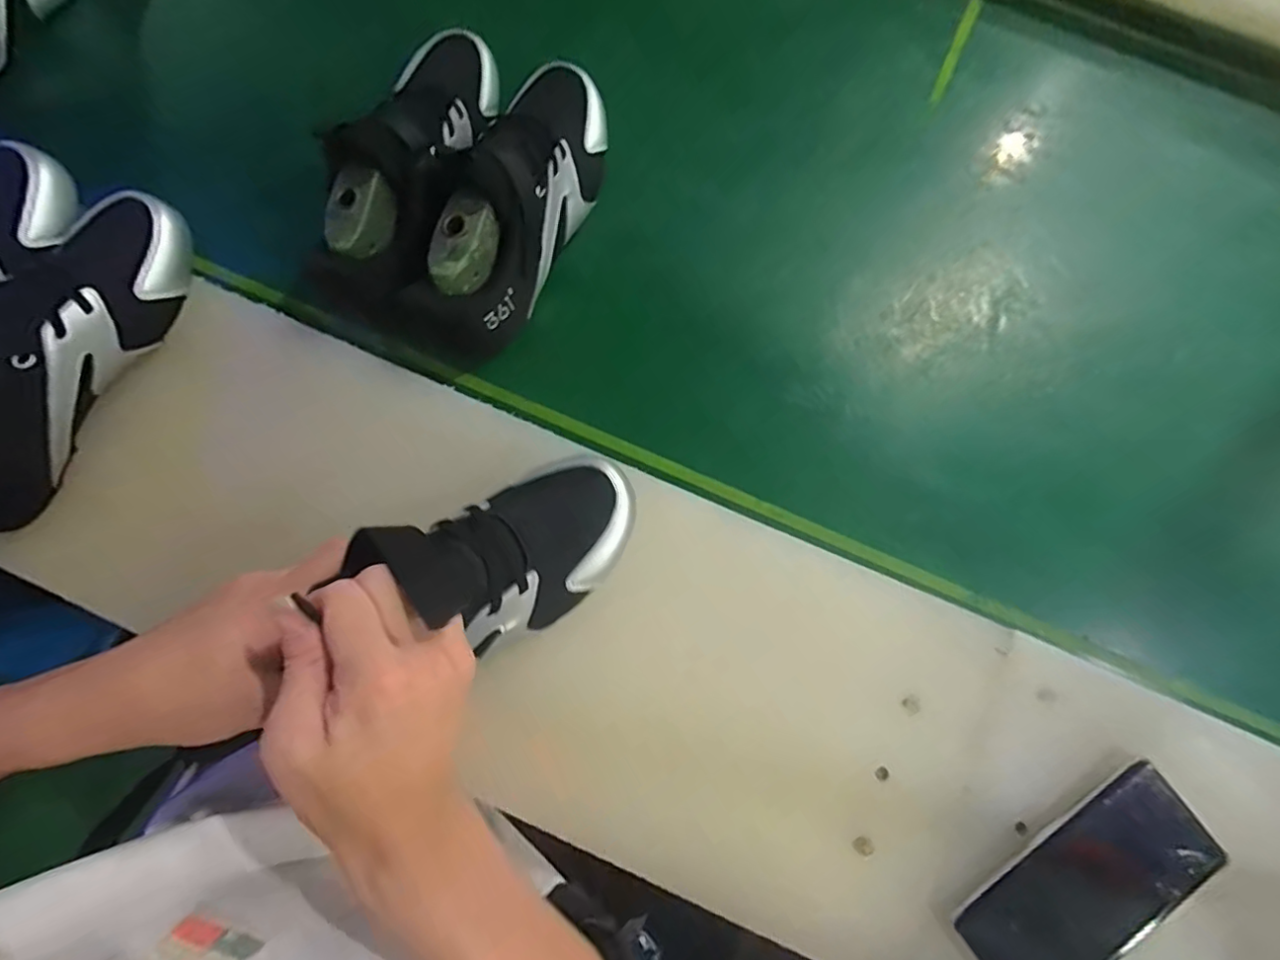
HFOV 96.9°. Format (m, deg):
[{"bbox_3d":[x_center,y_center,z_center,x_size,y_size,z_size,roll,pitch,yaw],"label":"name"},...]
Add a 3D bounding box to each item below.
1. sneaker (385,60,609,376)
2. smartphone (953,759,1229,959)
[{"bbox_3d":[-0.095,-0.209,0.440,0.078,0.119,0.256,20,82,3],"label":"sneaker"},{"bbox_3d":[0.275,0.250,0.344,0.157,0.013,0.073,-36,83,-5],"label":"smartphone"}]

